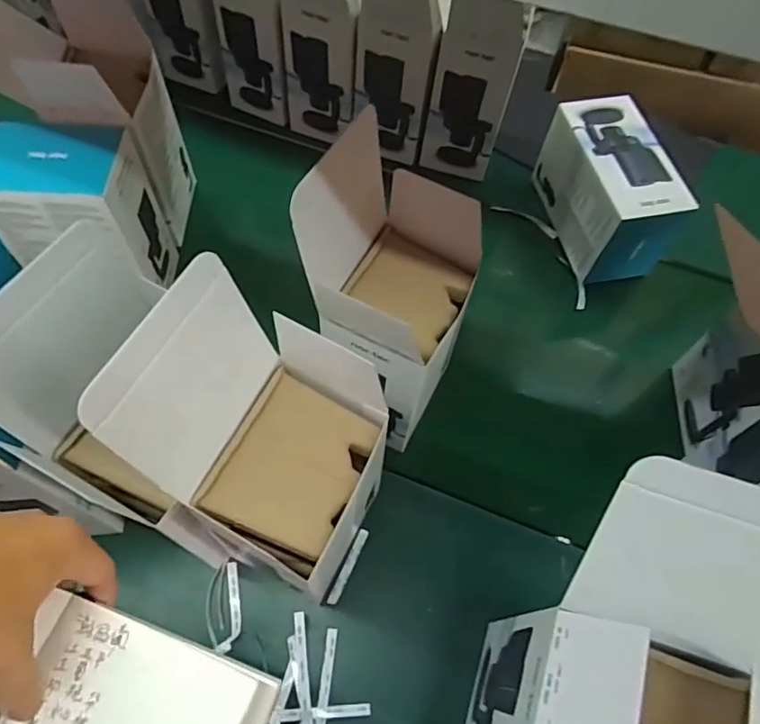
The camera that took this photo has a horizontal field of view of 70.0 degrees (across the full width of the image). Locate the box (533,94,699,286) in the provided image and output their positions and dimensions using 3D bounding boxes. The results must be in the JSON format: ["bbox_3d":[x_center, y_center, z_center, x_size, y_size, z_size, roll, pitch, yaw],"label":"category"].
[{"bbox_3d":[0.348,-0.257,0.823,0.123,0.149,0.236,-9,62,-7],"label":"box"}]

